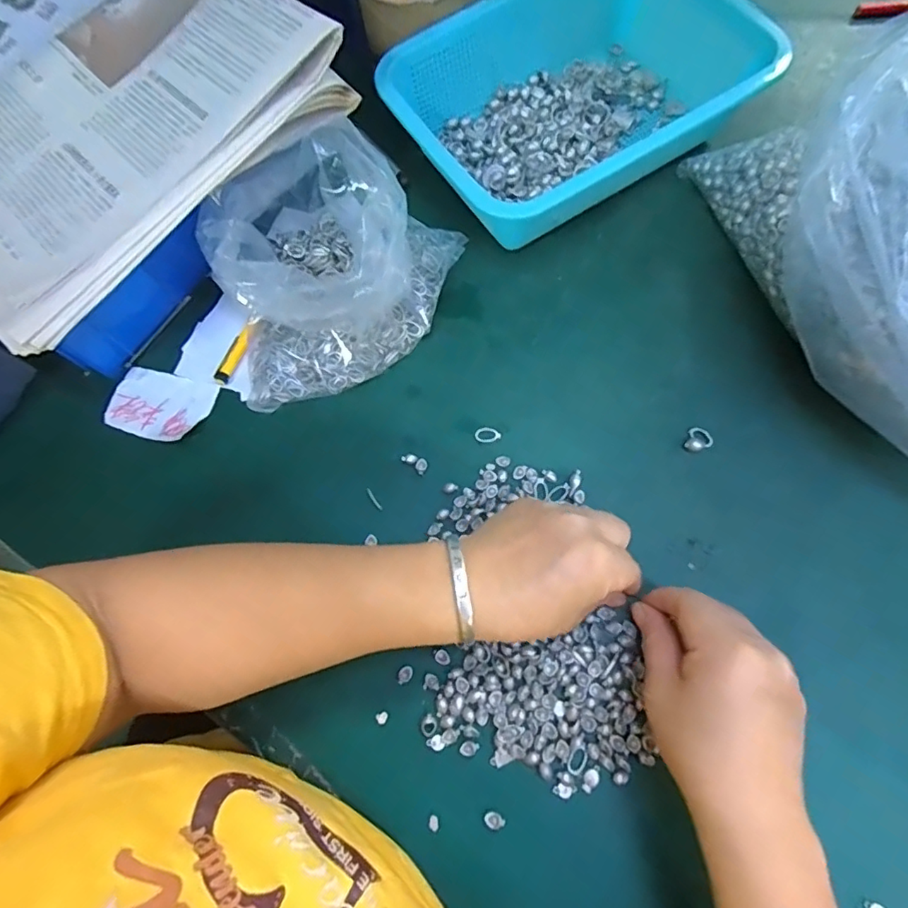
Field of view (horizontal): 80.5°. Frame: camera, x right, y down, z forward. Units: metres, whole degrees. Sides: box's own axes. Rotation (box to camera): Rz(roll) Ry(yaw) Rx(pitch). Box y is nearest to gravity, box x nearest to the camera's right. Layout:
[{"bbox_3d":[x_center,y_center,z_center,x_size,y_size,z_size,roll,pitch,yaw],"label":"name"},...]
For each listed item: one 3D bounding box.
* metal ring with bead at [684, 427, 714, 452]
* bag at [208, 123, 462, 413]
[{"bbox_3d":[0.167,-0.007,0.369,0.017,0.012,0.019,31,76,14],"label":"metal ring with bead"},{"bbox_3d":[-0.080,-0.134,0.385,0.177,0.100,0.147,-14,70,0],"label":"bag"}]

